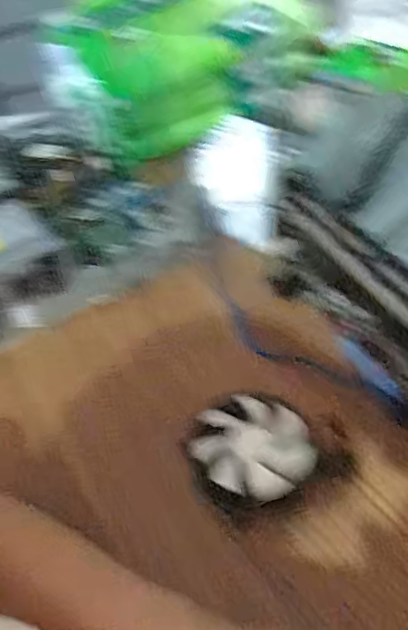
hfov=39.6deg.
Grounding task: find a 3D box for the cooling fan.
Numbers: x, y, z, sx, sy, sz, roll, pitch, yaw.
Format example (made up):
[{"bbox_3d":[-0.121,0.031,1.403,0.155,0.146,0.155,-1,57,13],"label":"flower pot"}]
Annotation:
[{"bbox_3d":[0.036,0.103,0.433,0.082,0.029,0.089,-3,42,3],"label":"cooling fan"}]

